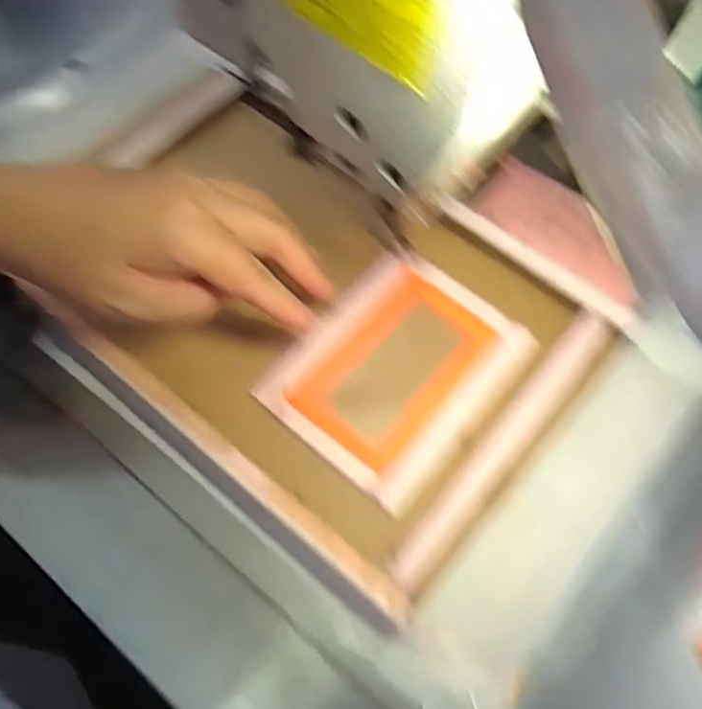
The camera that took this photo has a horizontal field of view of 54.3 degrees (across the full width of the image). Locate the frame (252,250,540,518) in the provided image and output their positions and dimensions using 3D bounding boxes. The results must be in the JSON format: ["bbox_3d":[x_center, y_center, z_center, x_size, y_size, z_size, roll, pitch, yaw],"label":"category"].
[{"bbox_3d":[0.024,0.006,0.355,0.099,0.007,0.123,37,67,16],"label":"frame"}]

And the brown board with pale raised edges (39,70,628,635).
[{"bbox_3d":[-0.028,-0.023,0.353,0.275,0.030,0.188,34,67,15],"label":"brown board with pale raised edges"}]

